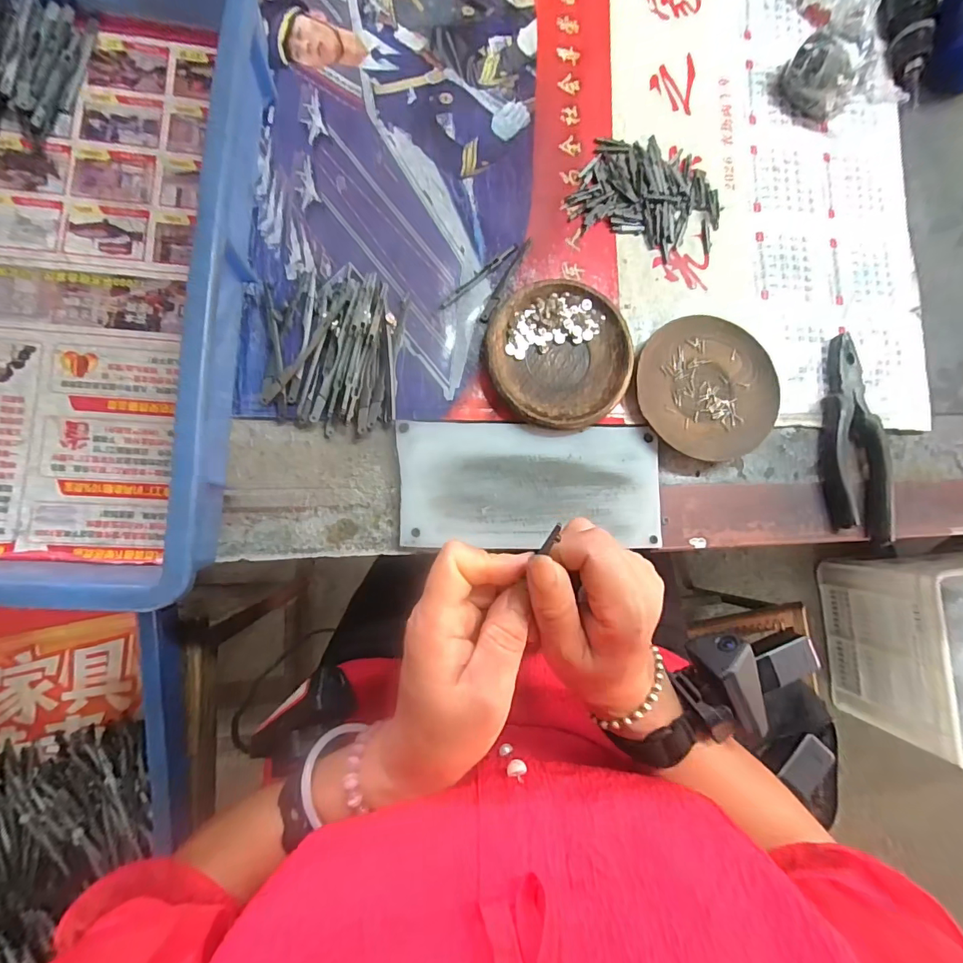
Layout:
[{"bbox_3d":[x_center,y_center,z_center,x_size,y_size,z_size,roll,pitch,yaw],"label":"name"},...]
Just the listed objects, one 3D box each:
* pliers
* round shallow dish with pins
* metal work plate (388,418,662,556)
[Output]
[{"bbox_3d":[0.307,-0.031,0.383,0.052,0.018,0.178,-5,85,-8],"label":"pliers"},{"bbox_3d":[0.180,-0.075,0.372,0.110,0.016,0.116,1,84,-7],"label":"round shallow dish with pins"},{"bbox_3d":[0.039,0.003,0.349,0.195,0.009,0.092,1,84,-7],"label":"metal work plate"}]

